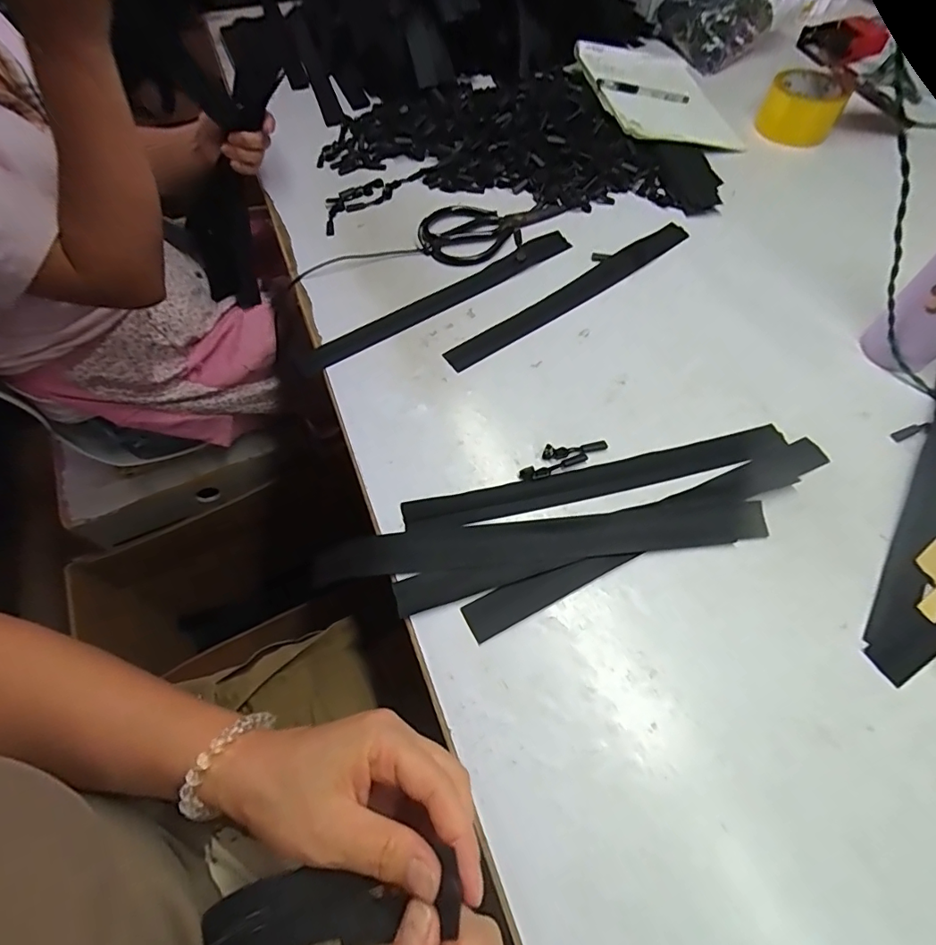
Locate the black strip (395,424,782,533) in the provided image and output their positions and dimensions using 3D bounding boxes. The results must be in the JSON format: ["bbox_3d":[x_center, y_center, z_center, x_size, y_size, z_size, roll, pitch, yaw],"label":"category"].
[{"bbox_3d":[0.119,0.007,0.443,0.350,0.005,0.034,-12,61,-7],"label":"black strip"}]

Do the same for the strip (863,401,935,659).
[{"bbox_3d":[0.409,0.010,0.434,0.034,0.005,0.339,31,65,16],"label":"strip"}]

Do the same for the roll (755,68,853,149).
[{"bbox_3d":[0.482,-0.527,0.715,0.101,0.060,0.101,0,60,0],"label":"roll"}]

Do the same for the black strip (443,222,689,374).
[{"bbox_3d":[0.123,-0.204,0.560,0.351,0.006,0.032,-34,71,-16],"label":"black strip"}]

